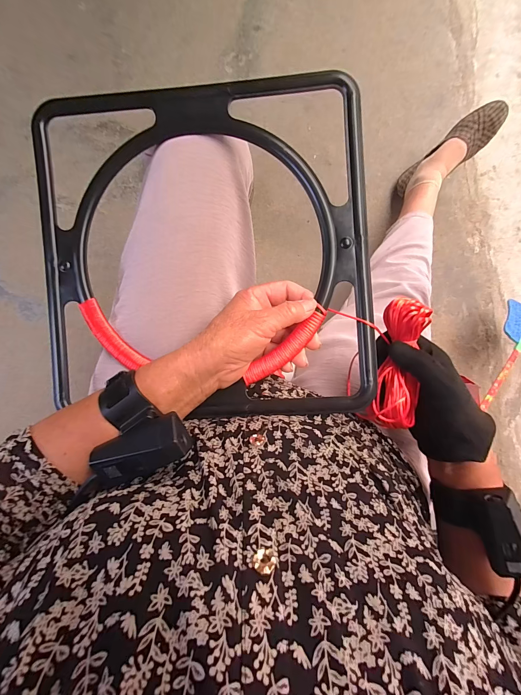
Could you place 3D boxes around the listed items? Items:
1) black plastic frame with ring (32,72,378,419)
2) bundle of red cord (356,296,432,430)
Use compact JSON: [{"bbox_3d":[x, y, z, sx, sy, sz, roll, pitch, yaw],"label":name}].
[{"bbox_3d":[-0.058,-0.093,0.298,0.334,0.019,0.328,-3,91,3],"label":"black plastic frame with ring"},{"bbox_3d":[0.137,0.016,0.287,0.049,0.033,0.126,9,94,2],"label":"bundle of red cord"}]

